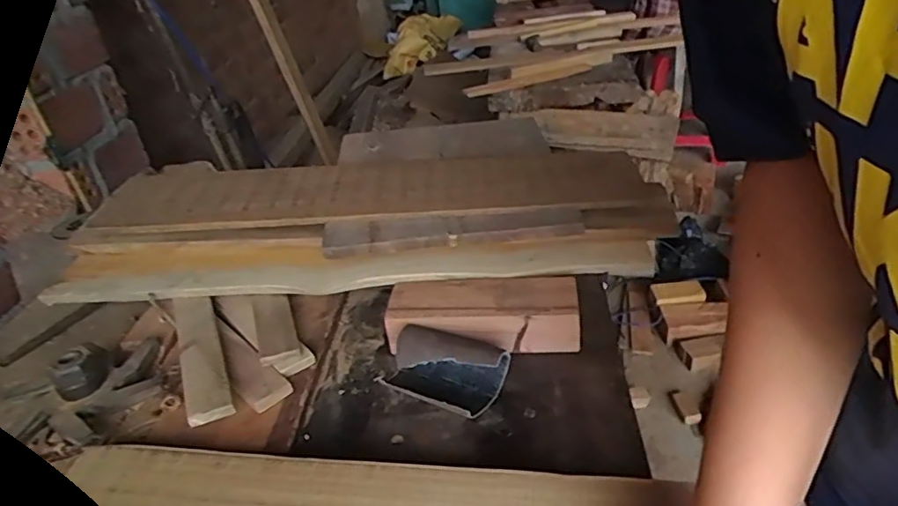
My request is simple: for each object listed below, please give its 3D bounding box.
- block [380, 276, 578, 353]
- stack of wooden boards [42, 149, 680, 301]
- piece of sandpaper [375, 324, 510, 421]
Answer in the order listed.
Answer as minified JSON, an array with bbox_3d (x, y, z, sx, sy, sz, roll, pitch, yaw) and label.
[{"bbox_3d":[0.031,0.063,0.581,0.175,0.050,0.076,-4,31,5],"label":"block"},{"bbox_3d":[-0.091,-0.039,0.669,0.637,0.074,0.202,-4,31,5],"label":"stack of wooden boards"},{"bbox_3d":[-0.008,0.100,0.522,0.111,0.052,0.072,5,33,20],"label":"piece of sandpaper"}]

